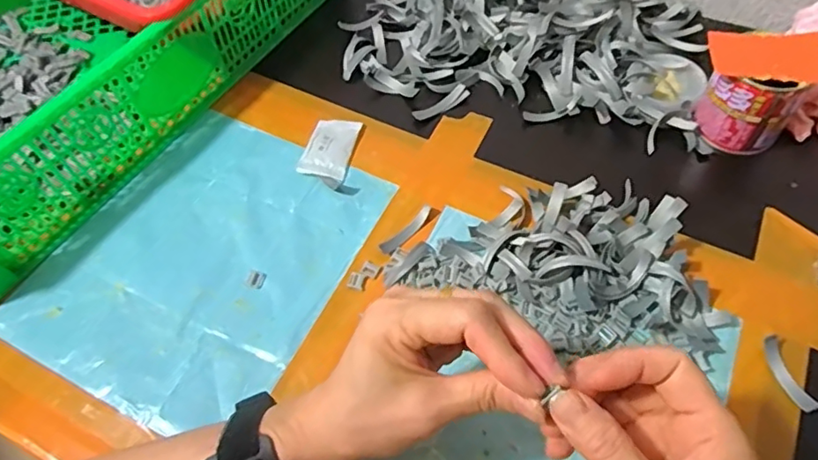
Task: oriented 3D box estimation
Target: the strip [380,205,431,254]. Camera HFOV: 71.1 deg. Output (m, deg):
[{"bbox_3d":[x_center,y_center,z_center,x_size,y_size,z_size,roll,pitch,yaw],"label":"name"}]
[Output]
[{"bbox_3d":[-0.001,0.000,0.437,0.009,0.006,0.052,38,66,25],"label":"strip"}]

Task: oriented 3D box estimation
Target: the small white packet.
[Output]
[{"bbox_3d":[-0.067,-0.069,0.489,0.040,0.010,0.069,11,58,12],"label":"small white packet"}]

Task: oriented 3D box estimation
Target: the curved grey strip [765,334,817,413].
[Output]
[{"bbox_3d":[0.238,0.091,0.360,0.011,0.009,0.048,-15,56,-6],"label":"curved grey strip"}]

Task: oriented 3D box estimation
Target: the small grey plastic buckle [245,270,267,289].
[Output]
[{"bbox_3d":[-0.114,0.036,0.426,0.014,0.004,0.013,14,58,14],"label":"small grey plastic buckle"}]

